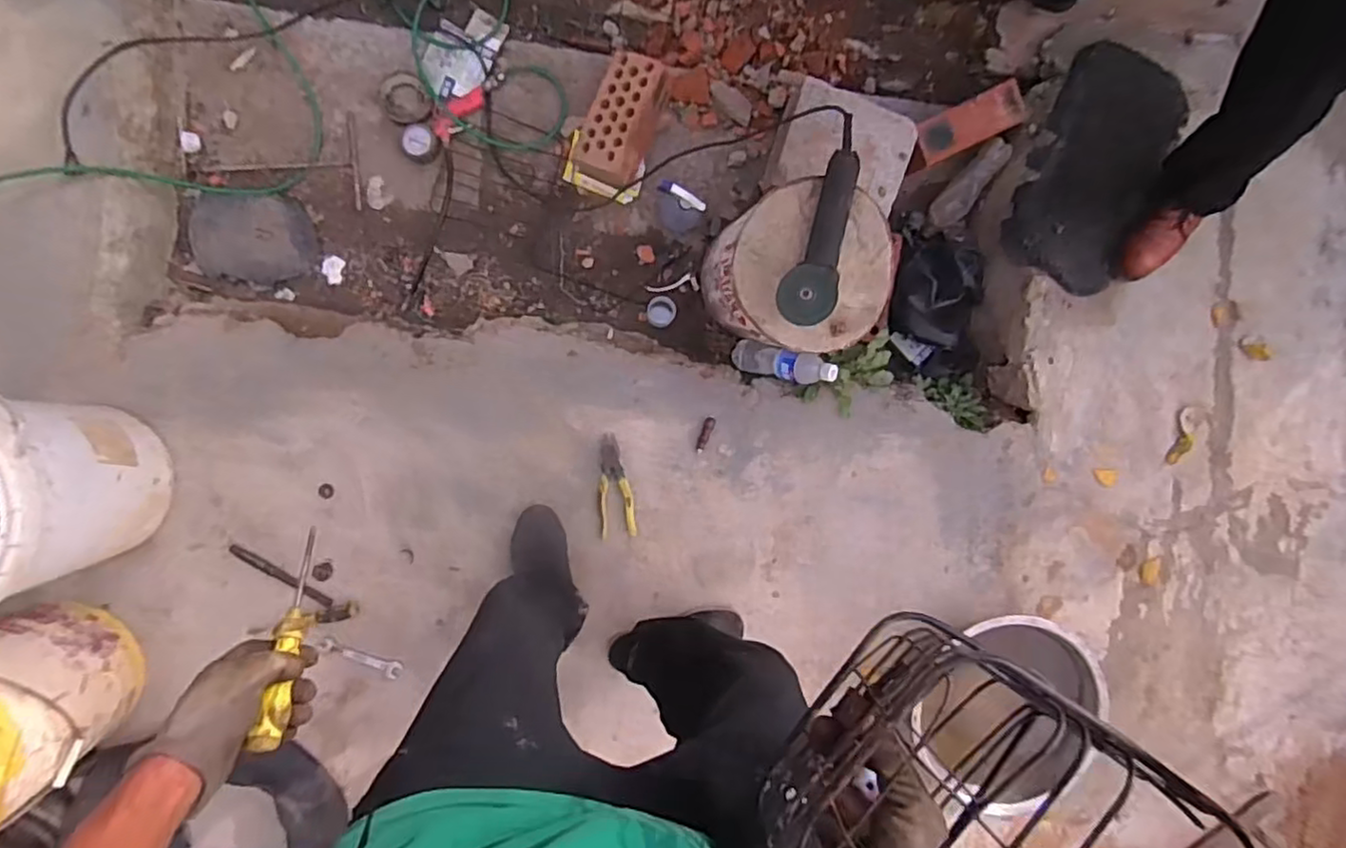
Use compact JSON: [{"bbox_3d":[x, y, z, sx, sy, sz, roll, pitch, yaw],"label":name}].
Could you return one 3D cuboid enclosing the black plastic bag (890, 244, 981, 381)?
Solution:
[{"bbox_3d":[0.564,-0.242,1.435,0.191,0.096,0.274,0,97,-6],"label":"black plastic bag"}]

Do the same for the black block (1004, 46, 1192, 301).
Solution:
[{"bbox_3d":[0.886,-0.535,1.368,0.275,0.058,0.528,27,87,-7],"label":"black block"}]

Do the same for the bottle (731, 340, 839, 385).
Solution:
[{"bbox_3d":[0.204,-0.120,1.312,0.057,0.240,0.061,23,86,-47],"label":"bottle"}]

